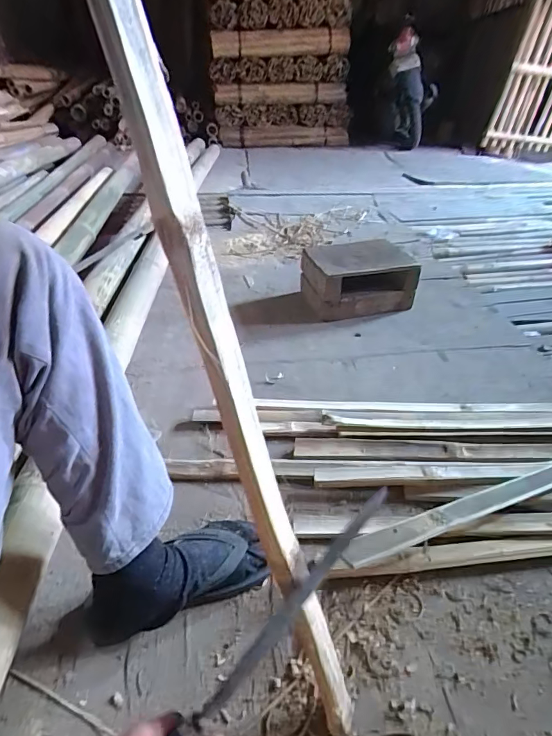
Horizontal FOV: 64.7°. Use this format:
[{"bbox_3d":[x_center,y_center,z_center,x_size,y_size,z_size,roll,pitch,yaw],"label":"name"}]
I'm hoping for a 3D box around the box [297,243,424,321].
[{"bbox_3d":[0.211,-0.244,1.184,0.286,0.142,0.204,-9,36,-14],"label":"box"}]

